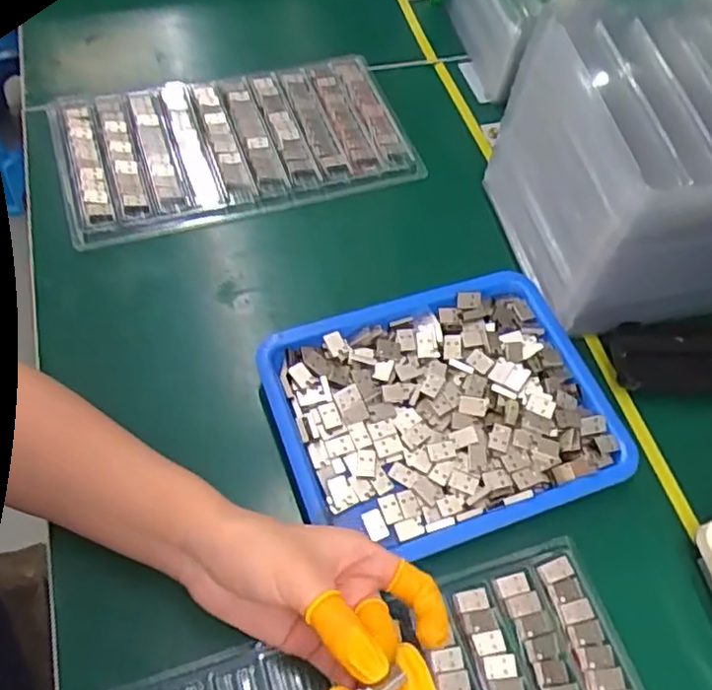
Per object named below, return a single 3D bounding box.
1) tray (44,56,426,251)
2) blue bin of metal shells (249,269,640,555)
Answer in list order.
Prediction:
[{"bbox_3d":[-0.110,-0.184,0.584,0.300,0.023,0.173,-15,61,-14],"label":"tray"},{"bbox_3d":[0.059,0.043,0.443,0.218,0.031,0.168,-16,61,-14],"label":"blue bin of metal shells"}]

